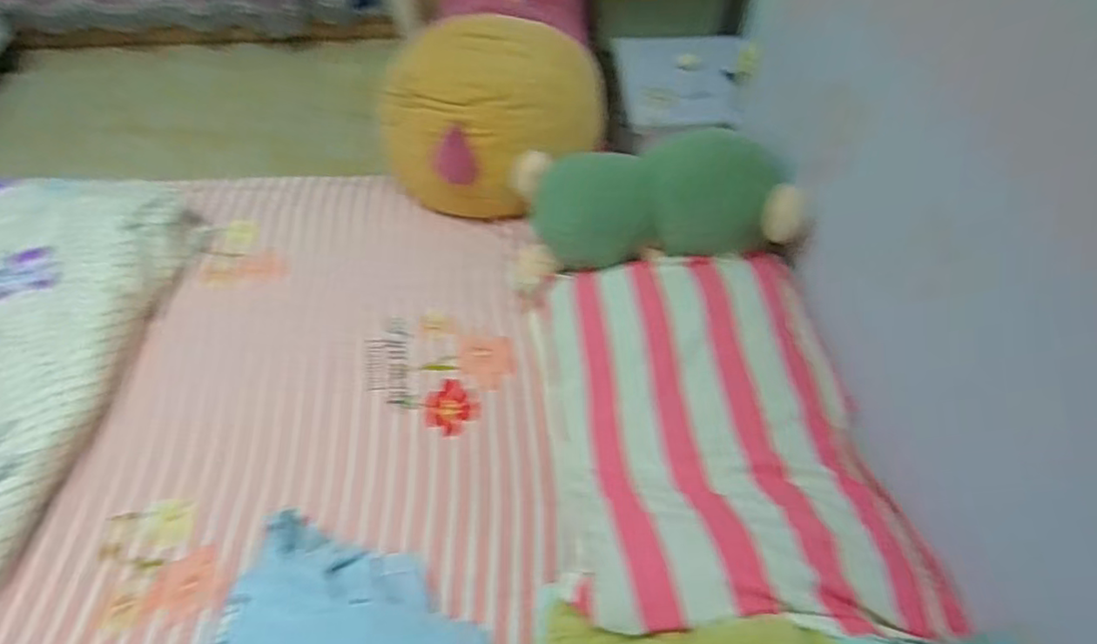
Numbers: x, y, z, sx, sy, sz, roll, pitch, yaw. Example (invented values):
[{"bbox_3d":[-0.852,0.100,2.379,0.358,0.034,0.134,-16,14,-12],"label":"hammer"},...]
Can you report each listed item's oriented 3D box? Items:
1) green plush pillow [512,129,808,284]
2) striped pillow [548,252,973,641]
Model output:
[{"bbox_3d":[0.179,-0.209,1.108,0.506,0.174,0.191,-3,49,16],"label":"green plush pillow"},{"bbox_3d":[0.239,0.133,0.900,0.435,0.151,0.662,-2,51,-2],"label":"striped pillow"}]

